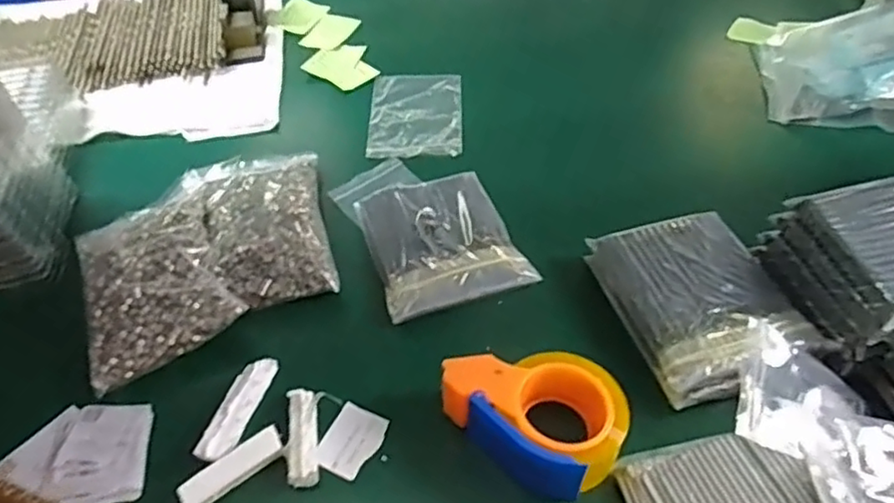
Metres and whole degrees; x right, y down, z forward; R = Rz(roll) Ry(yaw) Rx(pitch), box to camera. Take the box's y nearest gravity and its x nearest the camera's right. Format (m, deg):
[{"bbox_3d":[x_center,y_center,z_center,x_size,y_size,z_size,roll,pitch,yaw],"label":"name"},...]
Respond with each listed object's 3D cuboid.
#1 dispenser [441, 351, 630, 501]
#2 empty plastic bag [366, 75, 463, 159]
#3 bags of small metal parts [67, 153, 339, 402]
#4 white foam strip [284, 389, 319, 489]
[{"bbox_3d":[0.075,0.124,0.537,0.139,0.049,0.098,25,52,24],"label":"dispenser"},{"bbox_3d":[-0.041,-0.185,0.879,0.121,0.007,0.178,0,46,2],"label":"empty plastic bag"},{"bbox_3d":[-0.248,-0.014,0.690,0.282,0.042,0.235,-24,50,-20],"label":"bags of small metal parts"},{"bbox_3d":[-0.122,0.151,0.547,0.025,0.020,0.082,-7,46,-4],"label":"white foam strip"}]

